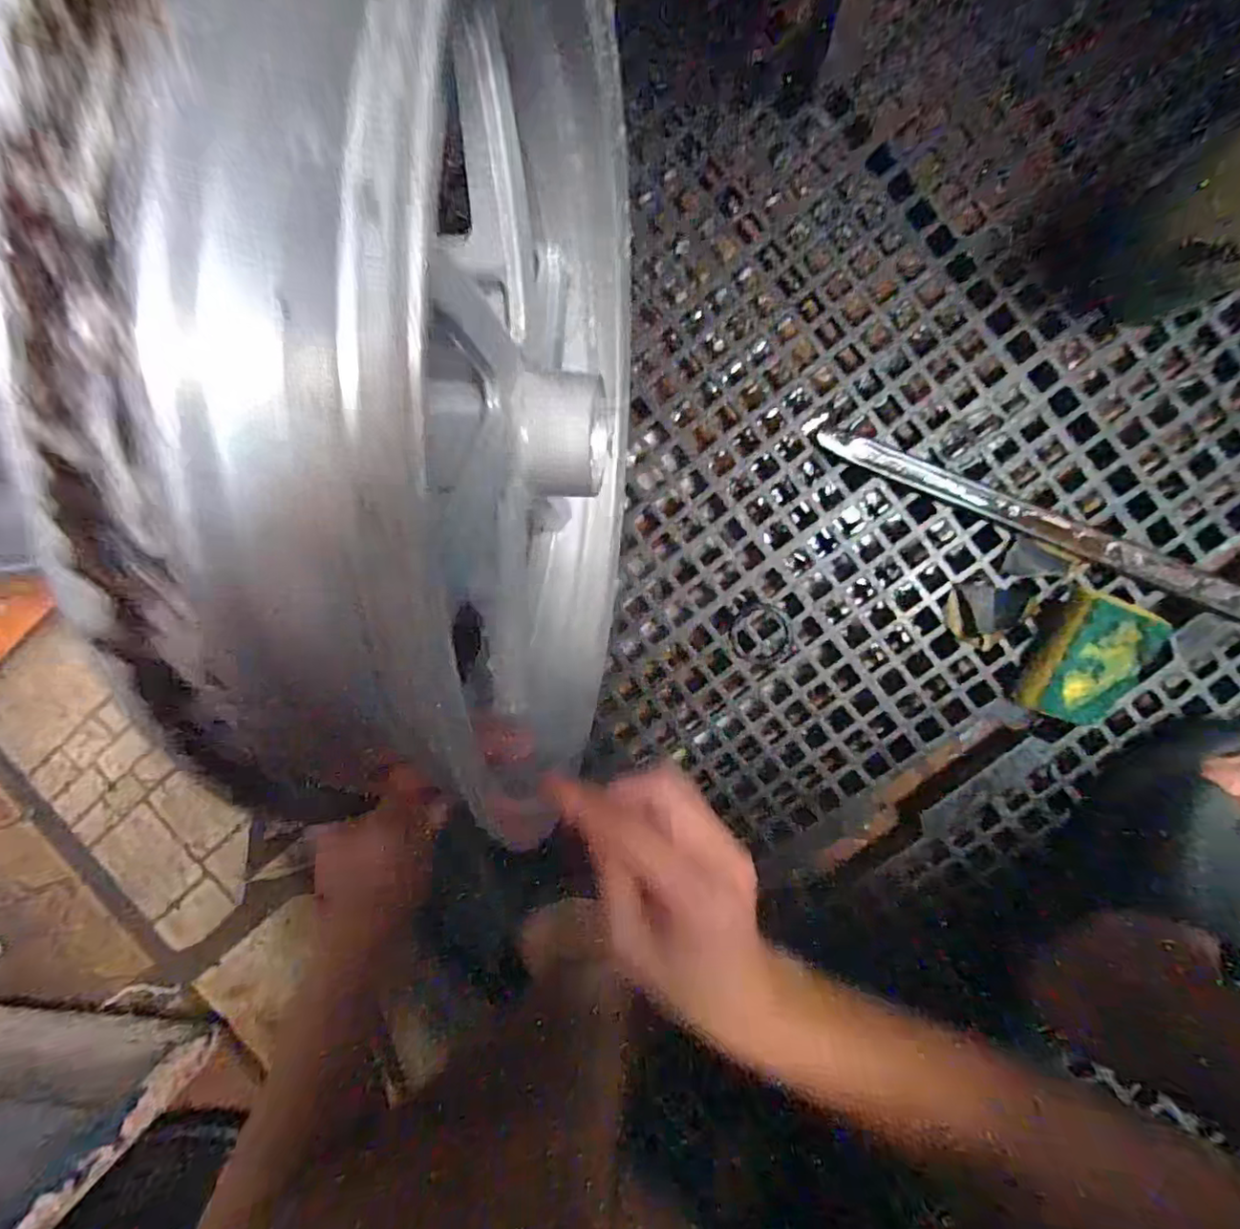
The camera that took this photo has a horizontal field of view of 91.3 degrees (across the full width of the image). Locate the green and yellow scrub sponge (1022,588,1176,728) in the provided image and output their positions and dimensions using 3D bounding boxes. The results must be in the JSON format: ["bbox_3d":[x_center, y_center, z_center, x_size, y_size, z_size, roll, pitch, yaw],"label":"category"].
[{"bbox_3d":[0.360,0.038,0.455,0.082,0.017,0.094,18,107,-9],"label":"green and yellow scrub sponge"}]

